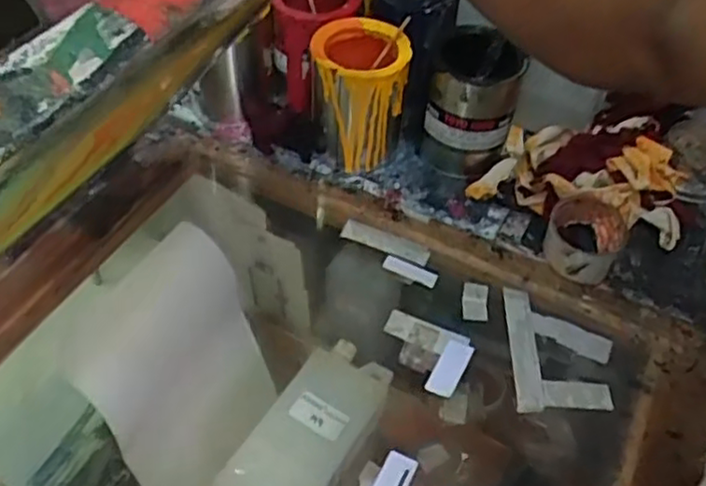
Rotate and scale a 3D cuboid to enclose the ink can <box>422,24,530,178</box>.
[{"bbox_3d":[0.140,-0.168,0.826,0.102,0.128,0.121,10,50,5],"label":"ink can"}]

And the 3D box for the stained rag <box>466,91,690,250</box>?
[{"bbox_3d":[0.280,-0.112,0.839,0.226,0.054,0.202,15,50,9],"label":"stained rag"}]

